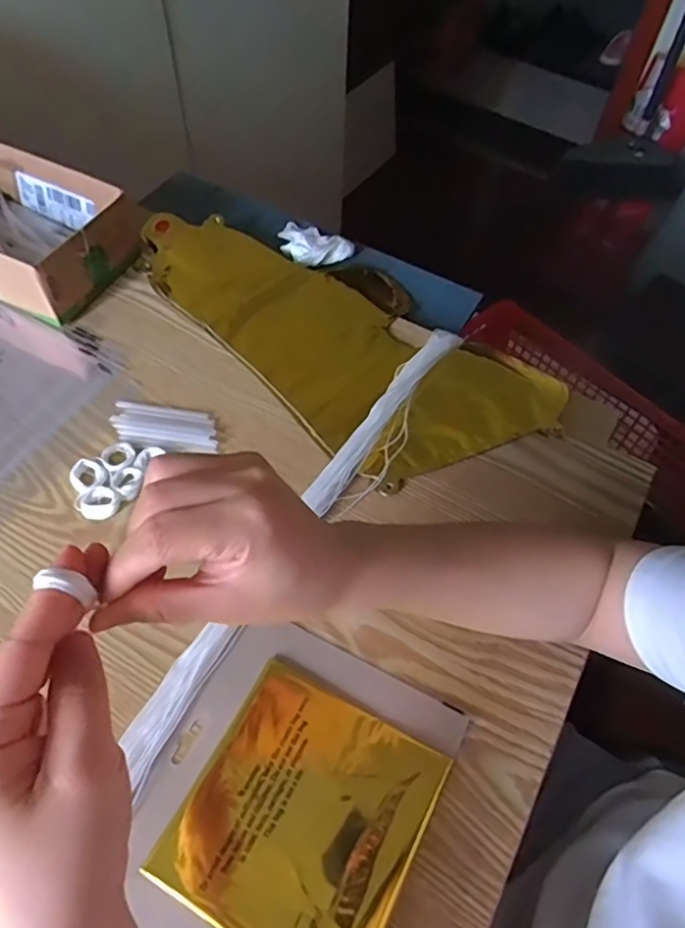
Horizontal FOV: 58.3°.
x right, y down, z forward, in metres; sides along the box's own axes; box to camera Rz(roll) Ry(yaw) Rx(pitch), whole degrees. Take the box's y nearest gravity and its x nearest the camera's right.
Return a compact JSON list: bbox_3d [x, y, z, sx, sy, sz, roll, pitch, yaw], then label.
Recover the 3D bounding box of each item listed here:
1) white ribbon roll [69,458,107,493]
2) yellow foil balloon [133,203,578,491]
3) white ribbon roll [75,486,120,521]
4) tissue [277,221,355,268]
[{"bbox_3d":[-0.197,0.010,0.475,0.026,0.010,0.030,-31,63,-20],"label":"white ribbon roll"},{"bbox_3d":[-0.010,-0.137,0.577,0.197,0.013,0.411,-39,66,-24],"label":"yellow foil balloon"},{"bbox_3d":[-0.184,0.030,0.463,0.029,0.009,0.024,-29,62,-20],"label":"white ribbon roll"},{"bbox_3d":[-0.037,-0.234,0.654,0.083,0.023,0.060,28,60,15],"label":"tissue"}]

